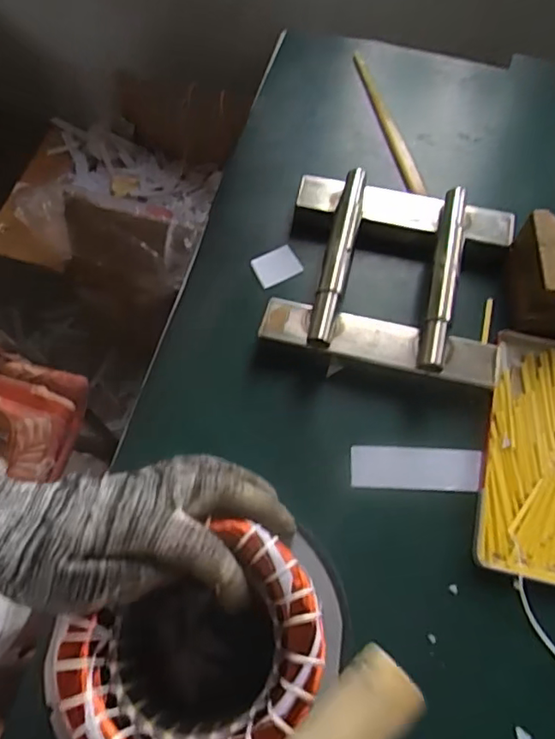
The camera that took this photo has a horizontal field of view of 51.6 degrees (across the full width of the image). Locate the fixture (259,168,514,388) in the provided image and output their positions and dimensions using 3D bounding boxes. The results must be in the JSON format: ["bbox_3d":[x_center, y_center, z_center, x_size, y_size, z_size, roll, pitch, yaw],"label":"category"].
[{"bbox_3d":[0.101,-0.086,0.505,0.194,0.048,0.180,13,65,5],"label":"fixture"}]

